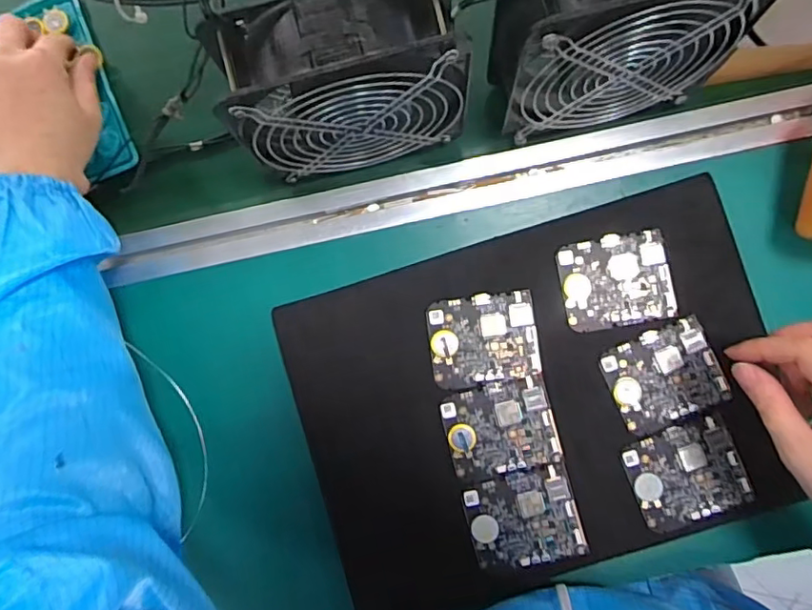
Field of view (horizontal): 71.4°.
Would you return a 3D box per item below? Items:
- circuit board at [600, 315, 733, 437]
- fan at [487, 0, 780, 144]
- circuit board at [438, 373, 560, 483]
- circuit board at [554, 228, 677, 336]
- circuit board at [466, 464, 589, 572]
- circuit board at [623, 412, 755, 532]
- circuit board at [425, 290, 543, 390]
[{"bbox_3d":[0.189,0.052,0.412,0.076,0.008,0.065,-23,85,1],"label":"circuit board"},{"bbox_3d":[0.135,-0.174,0.365,0.150,0.151,0.071,-8,85,2],"label":"fan"},{"bbox_3d":[0.069,0.091,0.413,0.077,0.004,0.064,-13,85,2],"label":"circuit board"},{"bbox_3d":[0.155,-0.018,0.417,0.079,0.005,0.065,-10,85,2],"label":"circuit board"},{"bbox_3d":[0.086,0.155,0.408,0.077,0.004,0.063,-13,85,2],"label":"circuit board"},{"bbox_3d":[0.201,0.119,0.402,0.076,0.004,0.064,-18,85,1],"label":"circuit board"},{"bbox_3d":[0.057,0.025,0.417,0.078,0.004,0.064,-9,85,2],"label":"circuit board"}]

